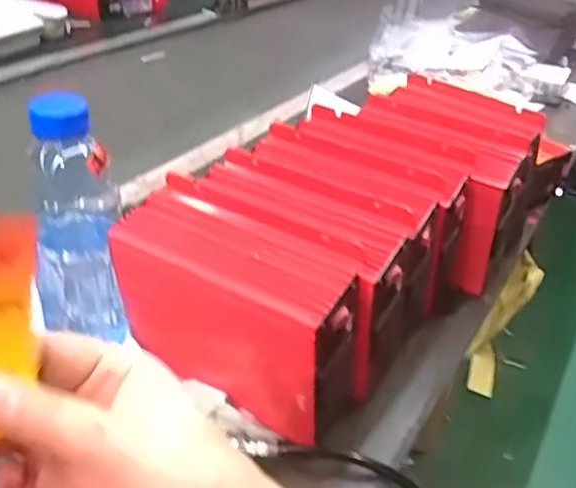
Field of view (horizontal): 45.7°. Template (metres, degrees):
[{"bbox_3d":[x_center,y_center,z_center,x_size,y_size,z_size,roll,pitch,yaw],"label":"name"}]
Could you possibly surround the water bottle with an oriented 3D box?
[{"bbox_3d":[-0.159,-0.016,0.508,0.066,0.182,0.071,-2,31,-13],"label":"water bottle"}]

